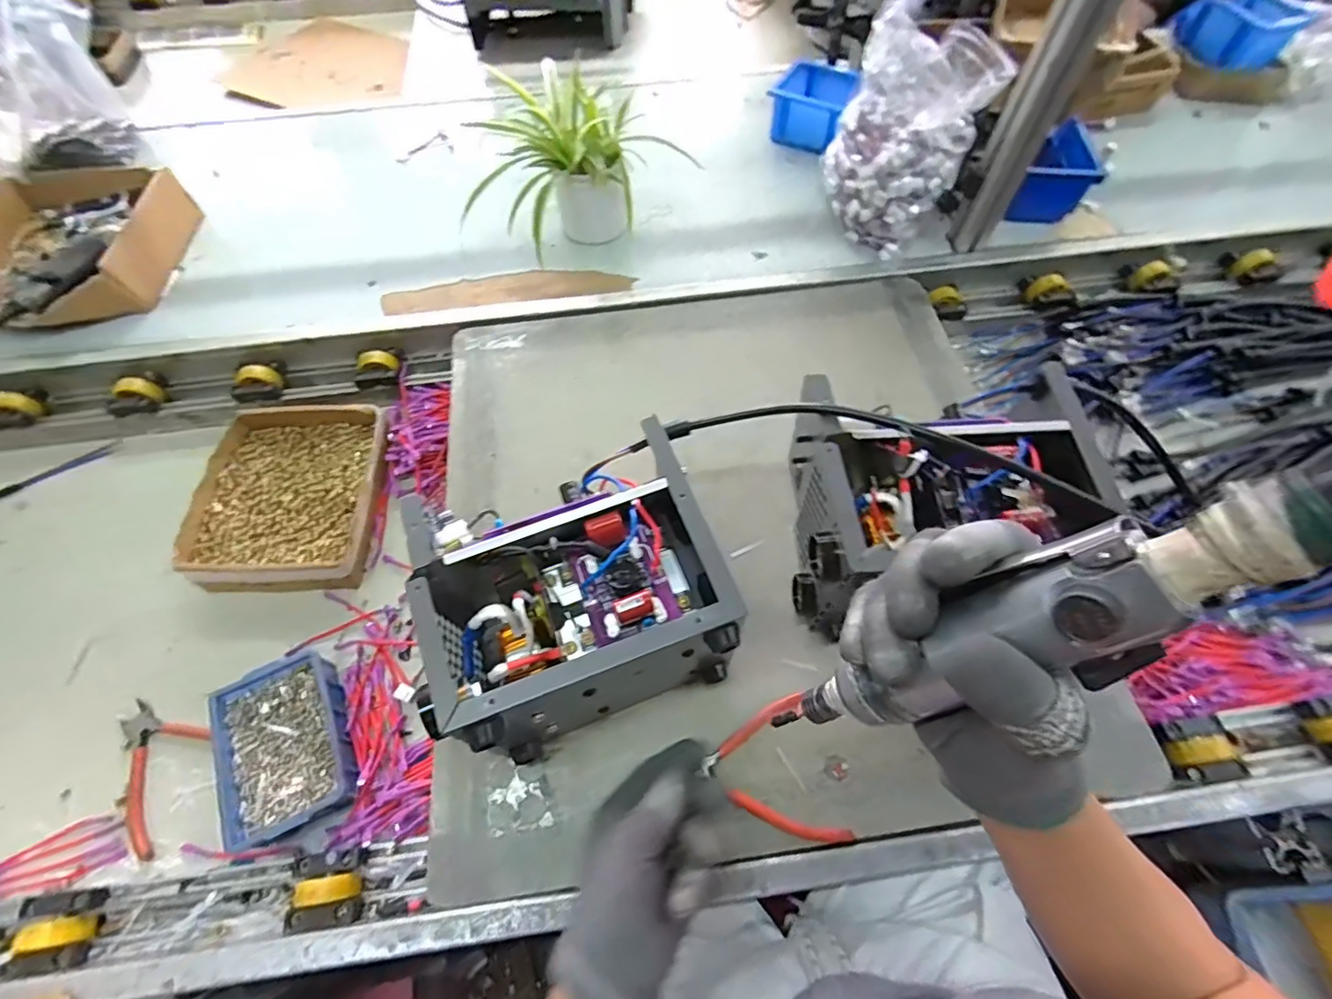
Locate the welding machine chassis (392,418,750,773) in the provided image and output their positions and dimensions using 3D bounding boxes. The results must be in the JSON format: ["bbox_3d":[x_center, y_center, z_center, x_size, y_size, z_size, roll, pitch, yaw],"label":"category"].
[{"bbox_3d":[-0.069,0.081,0.460,0.209,0.148,0.189,-20,63,-10],"label":"welding machine chassis"}]

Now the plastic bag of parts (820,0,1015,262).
[{"bbox_3d":[0.284,-0.432,0.692,0.161,0.211,0.144,28,65,15],"label":"plastic bag of parts"}]

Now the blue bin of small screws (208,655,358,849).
[{"bbox_3d":[-0.350,0.227,0.526,0.102,0.045,0.153,-25,64,-12],"label":"blue bin of small screws"}]

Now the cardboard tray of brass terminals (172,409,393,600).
[{"bbox_3d":[-0.430,-0.006,0.647,0.198,0.040,0.219,-1,62,0],"label":"cardboard tray of brass terminals"}]

